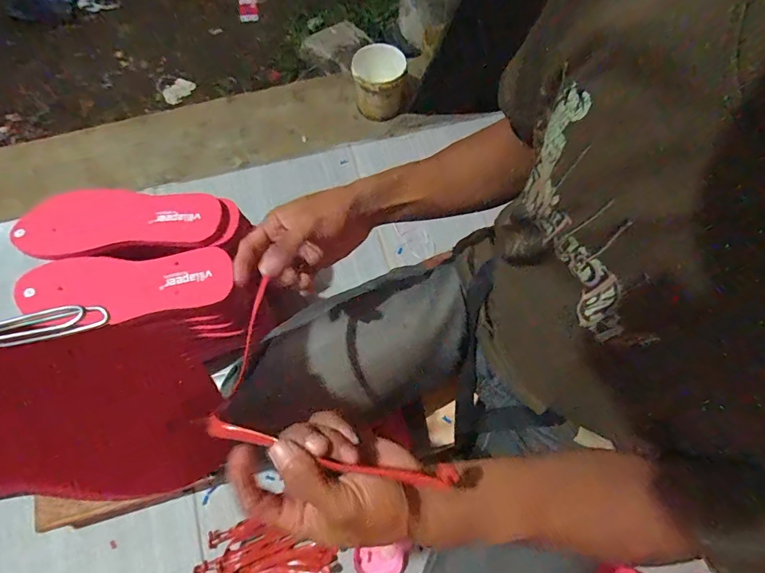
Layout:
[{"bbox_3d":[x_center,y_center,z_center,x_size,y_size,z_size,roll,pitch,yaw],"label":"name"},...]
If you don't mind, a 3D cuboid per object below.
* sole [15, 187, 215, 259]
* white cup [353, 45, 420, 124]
[{"bbox_3d":[-0.331,-0.089,0.525,0.245,0.016,0.097,-7,72,-4],"label":"sole"},{"bbox_3d":[0.001,-0.494,1.028,0.129,0.157,0.136,0,71,-1],"label":"white cup"}]

